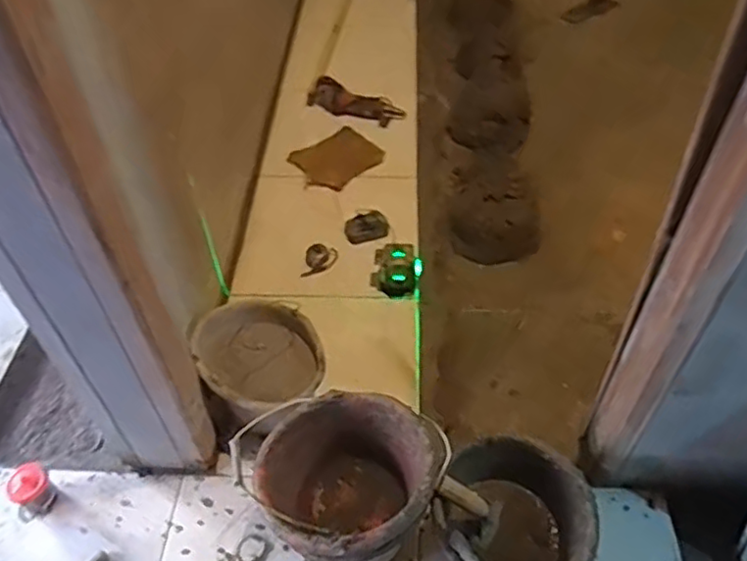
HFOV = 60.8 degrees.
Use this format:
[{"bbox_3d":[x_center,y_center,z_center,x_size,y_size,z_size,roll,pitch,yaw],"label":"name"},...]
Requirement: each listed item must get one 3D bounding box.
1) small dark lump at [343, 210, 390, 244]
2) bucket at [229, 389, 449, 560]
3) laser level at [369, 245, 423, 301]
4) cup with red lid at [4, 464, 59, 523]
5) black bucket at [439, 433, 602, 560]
[{"bbox_3d":[-0.018,-0.149,1.793,0.127,0.046,0.085,-11,50,-9],"label":"small dark lump"},{"bbox_3d":[-0.041,0.394,1.175,0.281,0.293,0.285,-1,47,1],"label":"bucket"},{"bbox_3d":[0.058,-0.022,1.650,0.129,0.128,0.099,-2,49,-1],"label":"laser level"},{"bbox_3d":[-0.695,0.433,1.303,0.074,0.093,0.081,0,49,1],"label":"cup with red lid"},{"bbox_3d":[0.252,0.449,1.153,0.243,0.209,0.256,0,49,1],"label":"black bucket"}]

